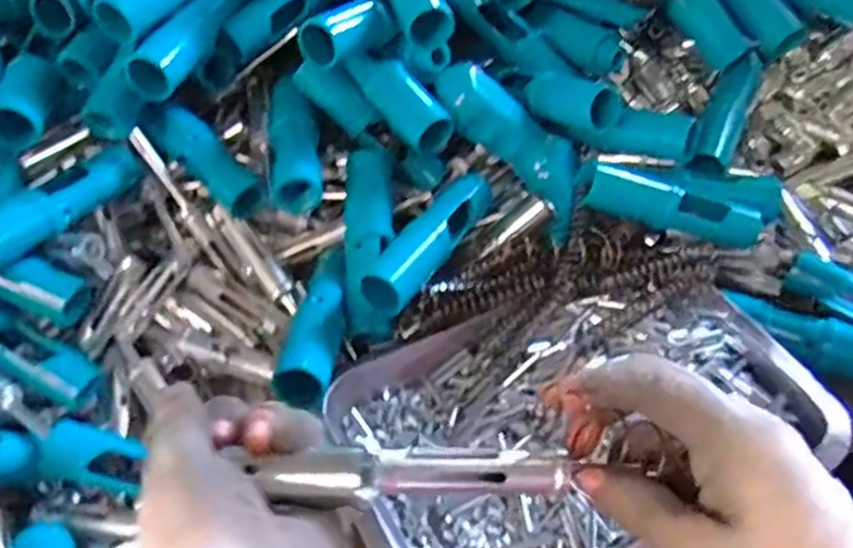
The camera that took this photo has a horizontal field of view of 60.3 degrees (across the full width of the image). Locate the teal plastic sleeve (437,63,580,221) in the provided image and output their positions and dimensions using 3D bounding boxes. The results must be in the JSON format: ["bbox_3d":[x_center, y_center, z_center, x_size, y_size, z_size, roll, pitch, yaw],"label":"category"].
[{"bbox_3d":[0.056,-0.091,0.481,0.115,0.029,0.041,40,49,-15],"label":"teal plastic sleeve"}]

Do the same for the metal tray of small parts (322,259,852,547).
[{"bbox_3d":[0.079,0.076,0.400,0.250,0.037,0.179,-23,46,-15],"label":"metal tray of small parts"}]

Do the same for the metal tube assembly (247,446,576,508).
[{"bbox_3d":[-0.004,0.076,0.281,0.119,0.017,0.017,-1,45,0],"label":"metal tube assembly"}]

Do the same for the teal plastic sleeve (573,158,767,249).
[{"bbox_3d":[0.156,-0.044,0.463,0.123,0.022,0.033,14,43,-13],"label":"teal plastic sleeve"}]

